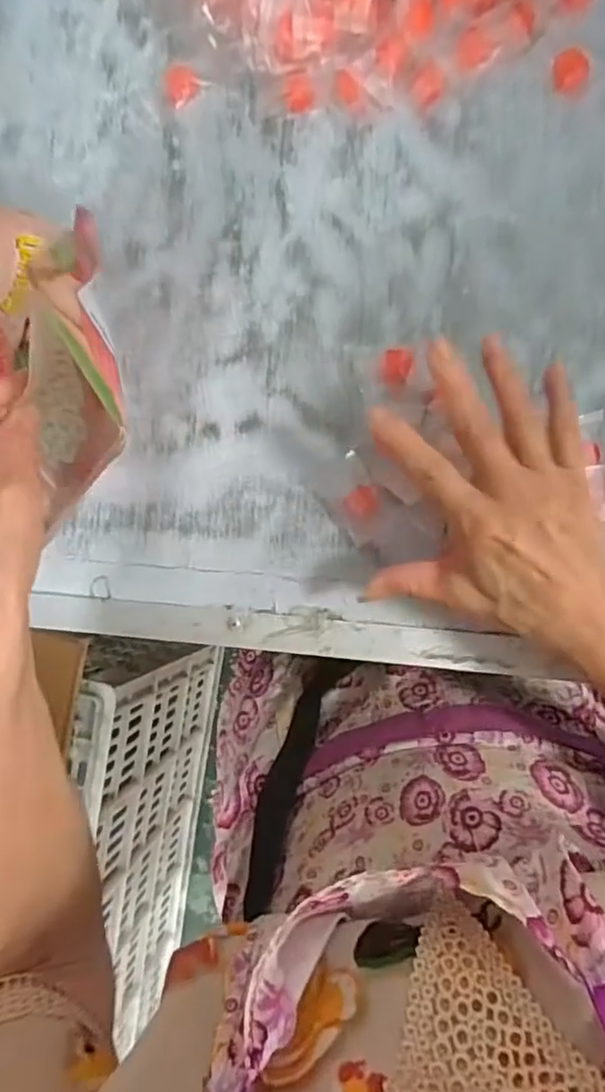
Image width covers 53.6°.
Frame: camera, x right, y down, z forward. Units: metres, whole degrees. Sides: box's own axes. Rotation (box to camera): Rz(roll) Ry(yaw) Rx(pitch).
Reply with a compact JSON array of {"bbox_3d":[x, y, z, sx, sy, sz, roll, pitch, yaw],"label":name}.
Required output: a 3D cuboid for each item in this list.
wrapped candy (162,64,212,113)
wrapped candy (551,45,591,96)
[{"bbox_3d":[-0.084,-0.325,0.421,0.030,0.009,0.025,-33,84,8],"label":"wrapped candy"},{"bbox_3d":[0.169,-0.301,0.378,0.024,0.011,0.021,18,92,9],"label":"wrapped candy"}]

